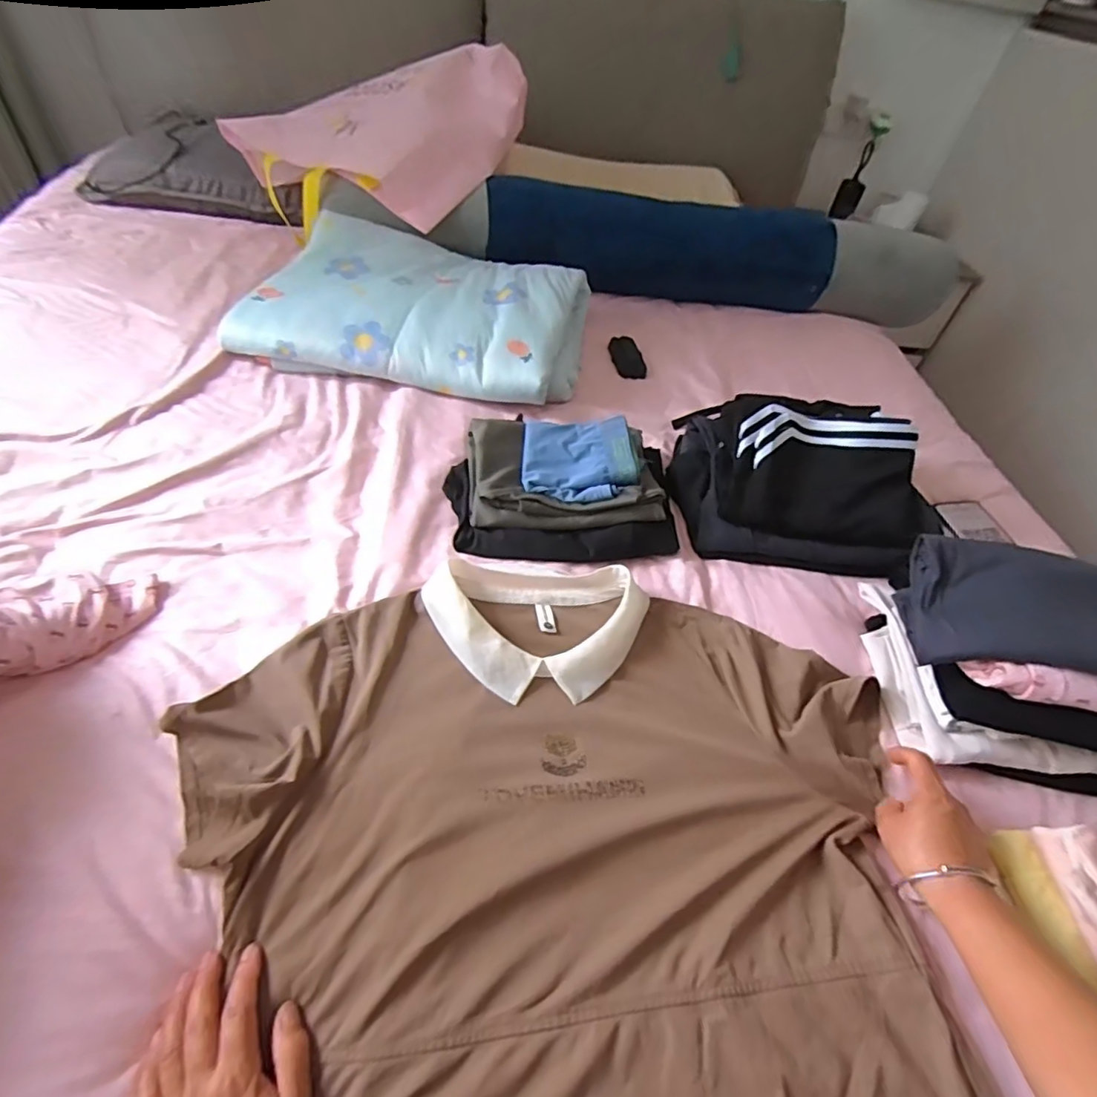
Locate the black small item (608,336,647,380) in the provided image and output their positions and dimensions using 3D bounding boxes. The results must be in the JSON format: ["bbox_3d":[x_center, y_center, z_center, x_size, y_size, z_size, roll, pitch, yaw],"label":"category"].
[{"bbox_3d":[0.144,-0.349,1.066,0.058,0.017,0.112,0,49,-10],"label":"black small item"}]

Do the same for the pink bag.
[{"bbox_3d":[-0.302,-0.812,1.129,0.510,0.199,0.432,-24,57,-24],"label":"pink bag"}]

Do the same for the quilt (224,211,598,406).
[{"bbox_3d":[-0.209,-0.410,0.969,0.540,0.095,0.353,10,50,2],"label":"quilt"}]

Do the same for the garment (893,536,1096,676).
[{"bbox_3d":[0.525,0.075,0.571,0.317,0.064,0.116,12,50,3],"label":"garment"}]

